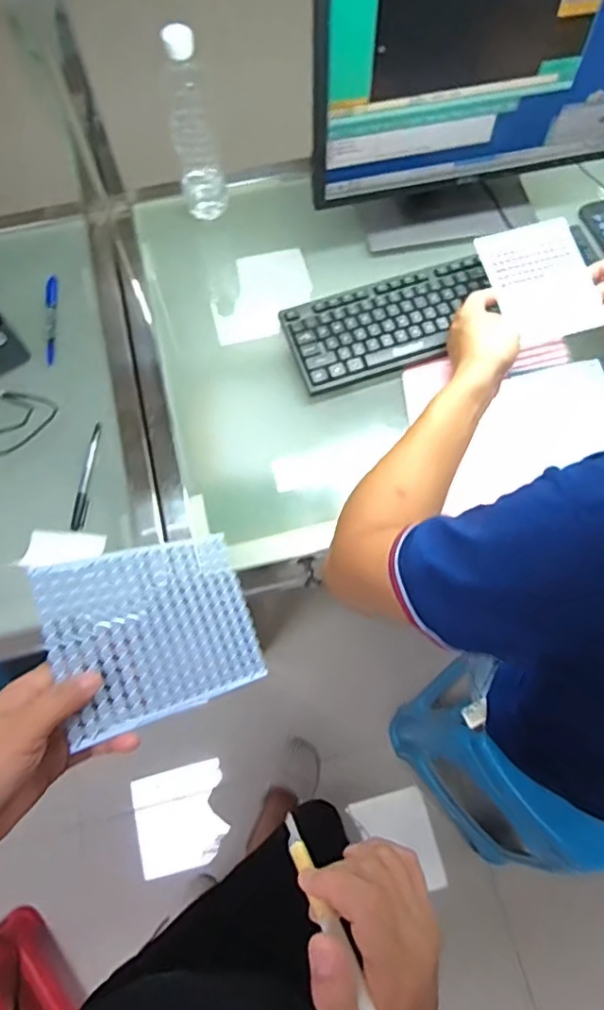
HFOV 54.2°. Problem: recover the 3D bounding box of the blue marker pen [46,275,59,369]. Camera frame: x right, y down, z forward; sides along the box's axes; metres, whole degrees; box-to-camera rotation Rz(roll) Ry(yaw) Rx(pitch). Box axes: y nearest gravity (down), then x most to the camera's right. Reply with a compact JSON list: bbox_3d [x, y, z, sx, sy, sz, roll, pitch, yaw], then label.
[{"bbox_3d":[-0.331,-0.245,0.778,0.014,0.012,0.136,-4,69,-1],"label":"blue marker pen"}]

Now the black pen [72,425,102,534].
[{"bbox_3d":[-0.253,-0.036,0.697,0.015,0.010,0.135,3,69,2],"label":"black pen"}]

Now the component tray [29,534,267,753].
[{"bbox_3d":[-0.102,0.087,0.421,0.151,0.005,0.117,-9,74,-42],"label":"component tray"}]

